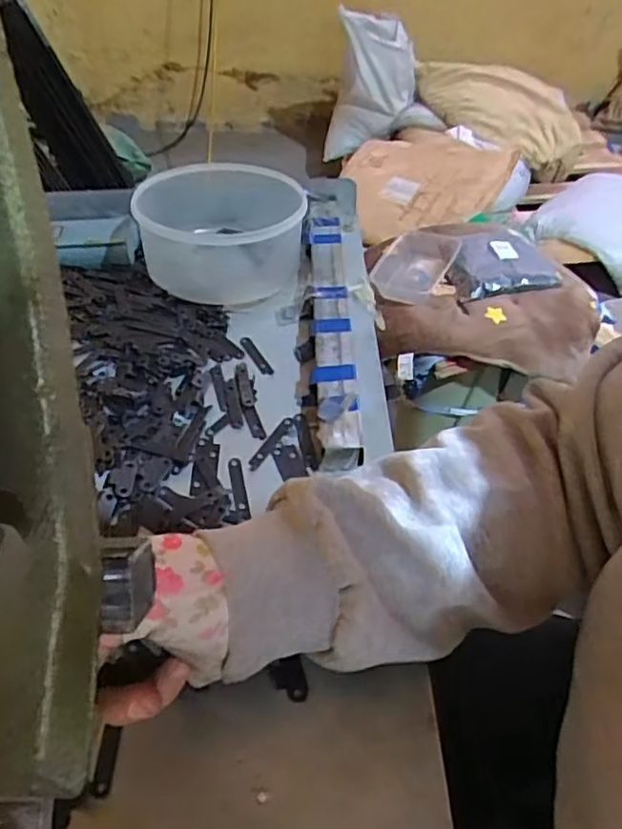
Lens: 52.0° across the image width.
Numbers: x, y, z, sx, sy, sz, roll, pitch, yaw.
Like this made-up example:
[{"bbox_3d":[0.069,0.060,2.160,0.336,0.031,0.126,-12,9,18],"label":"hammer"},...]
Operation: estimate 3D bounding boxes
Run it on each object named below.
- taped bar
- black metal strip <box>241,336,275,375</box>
[{"bbox_3d":[0.016,-0.092,0.544,0.034,0.027,0.339,0,47,-1],"label":"taped bar"},{"bbox_3d":[-0.045,-0.049,0.519,0.011,0.004,0.052,-22,51,-20],"label":"black metal strip"}]

